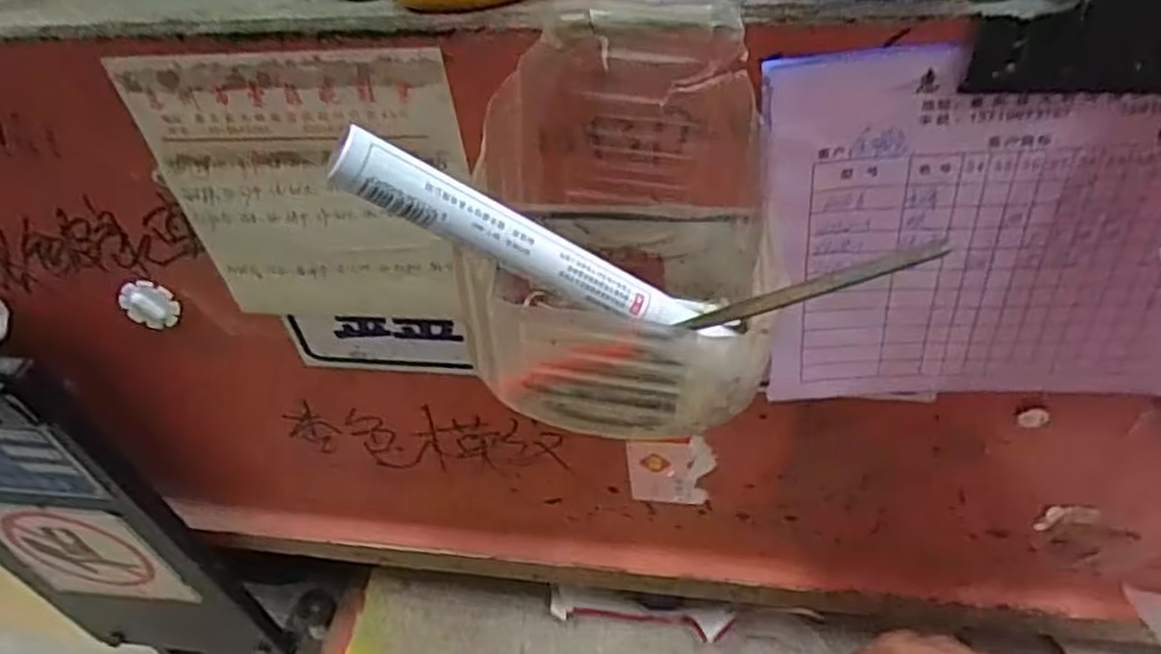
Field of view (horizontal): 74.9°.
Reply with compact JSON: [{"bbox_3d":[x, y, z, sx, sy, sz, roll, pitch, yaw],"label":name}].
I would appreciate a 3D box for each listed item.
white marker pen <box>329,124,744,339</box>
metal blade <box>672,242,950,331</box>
[{"bbox_3d":[-0.007,-0.018,0.210,0.126,0.013,0.010,24,35,-29],"label":"white marker pen"},{"bbox_3d":[0.057,-0.009,0.194,0.069,0.006,0.005,-18,36,34],"label":"metal blade"}]

